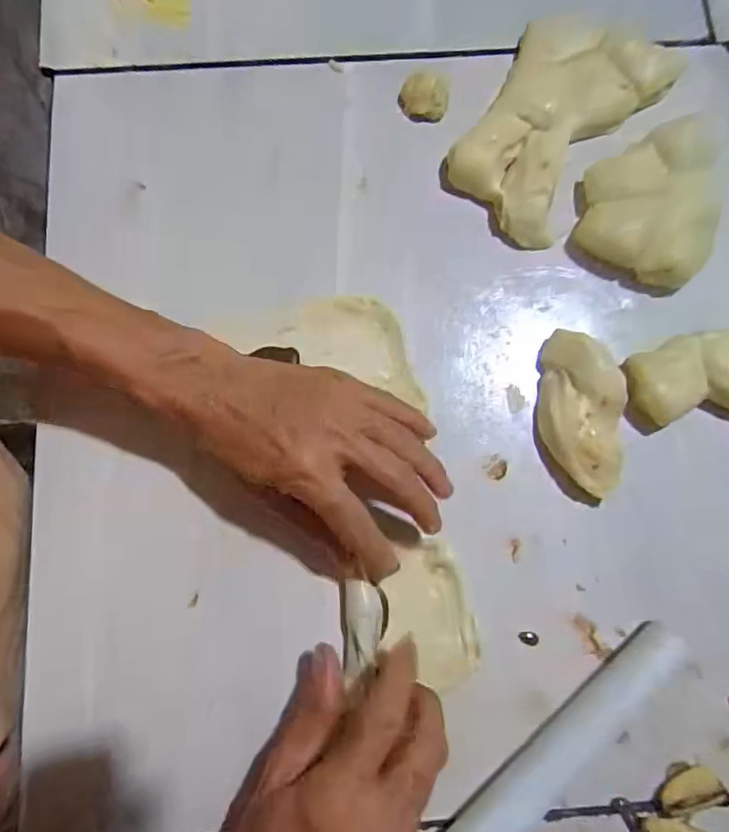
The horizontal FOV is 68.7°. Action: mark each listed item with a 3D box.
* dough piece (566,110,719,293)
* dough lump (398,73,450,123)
[{"bbox_3d":[0.192,-0.150,0.359,0.081,0.023,0.121,14,79,4],"label":"dough piece"},{"bbox_3d":[0.042,-0.226,0.377,0.034,0.018,0.028,1,79,2],"label":"dough lump"}]

